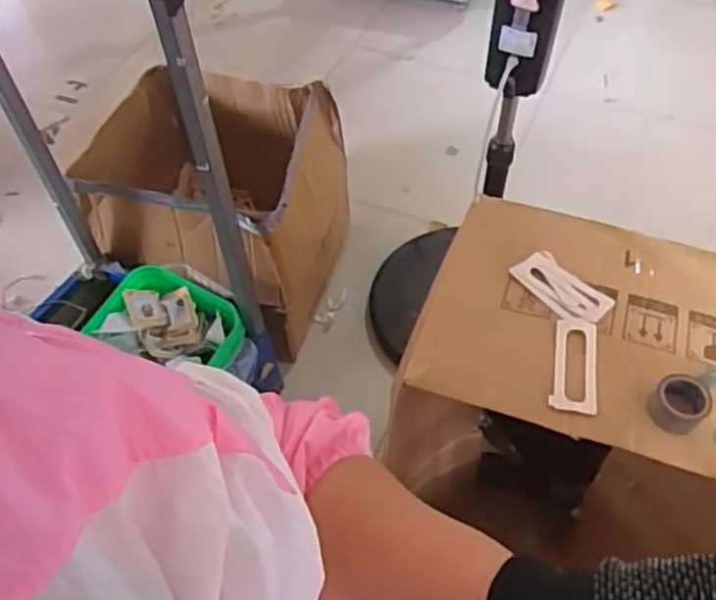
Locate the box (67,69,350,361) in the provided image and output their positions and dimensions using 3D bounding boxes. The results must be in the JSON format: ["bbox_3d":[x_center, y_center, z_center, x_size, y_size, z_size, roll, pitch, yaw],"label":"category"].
[{"bbox_3d":[-0.249,-0.192,1.350,0.414,0.313,0.390,12,54,11],"label":"box"}]

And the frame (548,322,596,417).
[{"bbox_3d":[0.215,0.064,0.687,0.043,0.004,0.106,9,54,9],"label":"frame"}]

